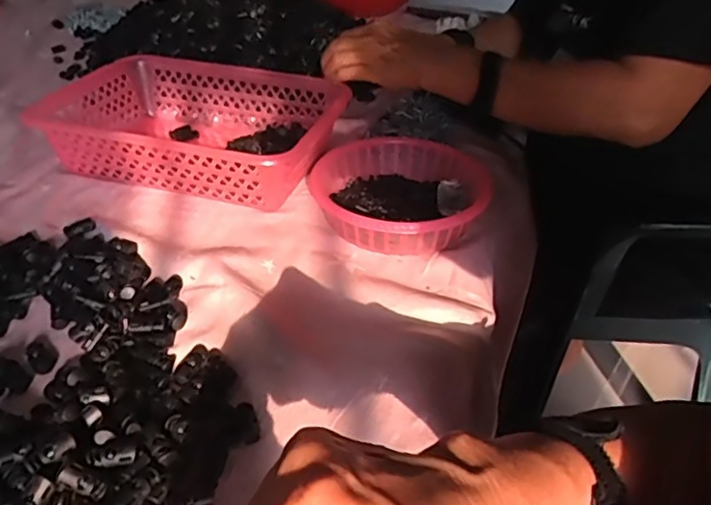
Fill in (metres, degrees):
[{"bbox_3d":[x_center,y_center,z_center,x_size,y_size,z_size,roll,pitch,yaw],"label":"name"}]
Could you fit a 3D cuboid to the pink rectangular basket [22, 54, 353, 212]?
[{"bbox_3d":[-0.176,-0.138,0.679,0.304,0.089,0.197,13,38,10],"label":"pink rectangular basket"}]

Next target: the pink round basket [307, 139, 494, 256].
[{"bbox_3d":[0.041,-0.055,0.597,0.160,0.053,0.166,3,37,-2],"label":"pink round basket"}]

